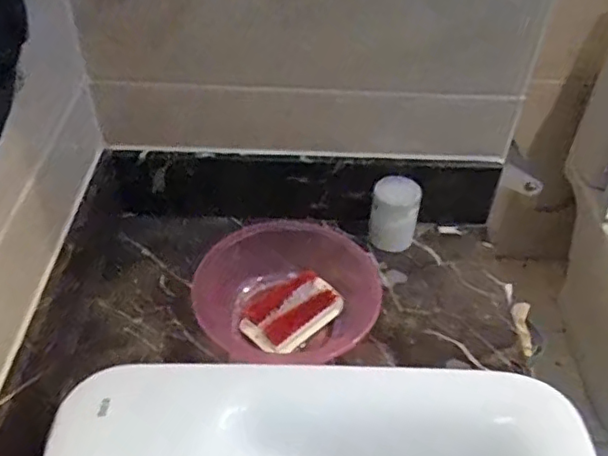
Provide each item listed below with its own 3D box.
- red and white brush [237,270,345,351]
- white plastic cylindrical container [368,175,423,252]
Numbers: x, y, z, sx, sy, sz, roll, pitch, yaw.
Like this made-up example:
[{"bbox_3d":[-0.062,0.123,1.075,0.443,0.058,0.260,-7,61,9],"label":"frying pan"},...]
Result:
[{"bbox_3d":[-0.014,0.090,0.690,0.114,0.037,0.076,-26,51,-27],"label":"red and white brush"},{"bbox_3d":[0.118,-0.017,0.789,0.061,0.090,0.050,7,44,4],"label":"white plastic cylindrical container"}]

